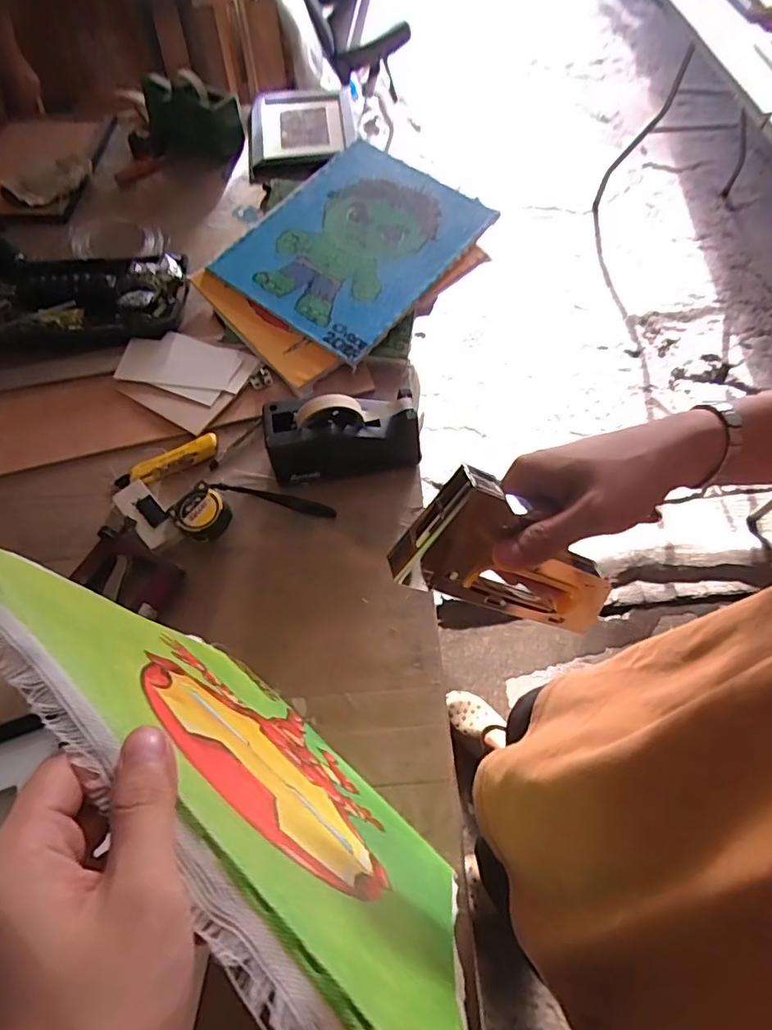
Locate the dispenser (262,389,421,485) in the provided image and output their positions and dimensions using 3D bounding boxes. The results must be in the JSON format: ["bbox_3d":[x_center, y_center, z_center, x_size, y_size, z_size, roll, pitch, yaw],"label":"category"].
[{"bbox_3d":[-0.057,-0.109,0.717,0.197,0.109,0.082,-8,62,-5],"label":"dispenser"}]

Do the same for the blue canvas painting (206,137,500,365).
[{"bbox_3d":[-0.051,-0.462,0.904,0.314,0.021,0.389,35,72,14],"label":"blue canvas painting"}]

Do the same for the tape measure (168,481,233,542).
[{"bbox_3d":[-0.239,-0.001,0.707,0.060,0.036,0.064,1,62,-1],"label":"tape measure"}]

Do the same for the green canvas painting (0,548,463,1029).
[{"bbox_3d":[-0.080,0.184,0.394,0.320,0.417,0.026,37,74,19],"label":"green canvas painting"}]

